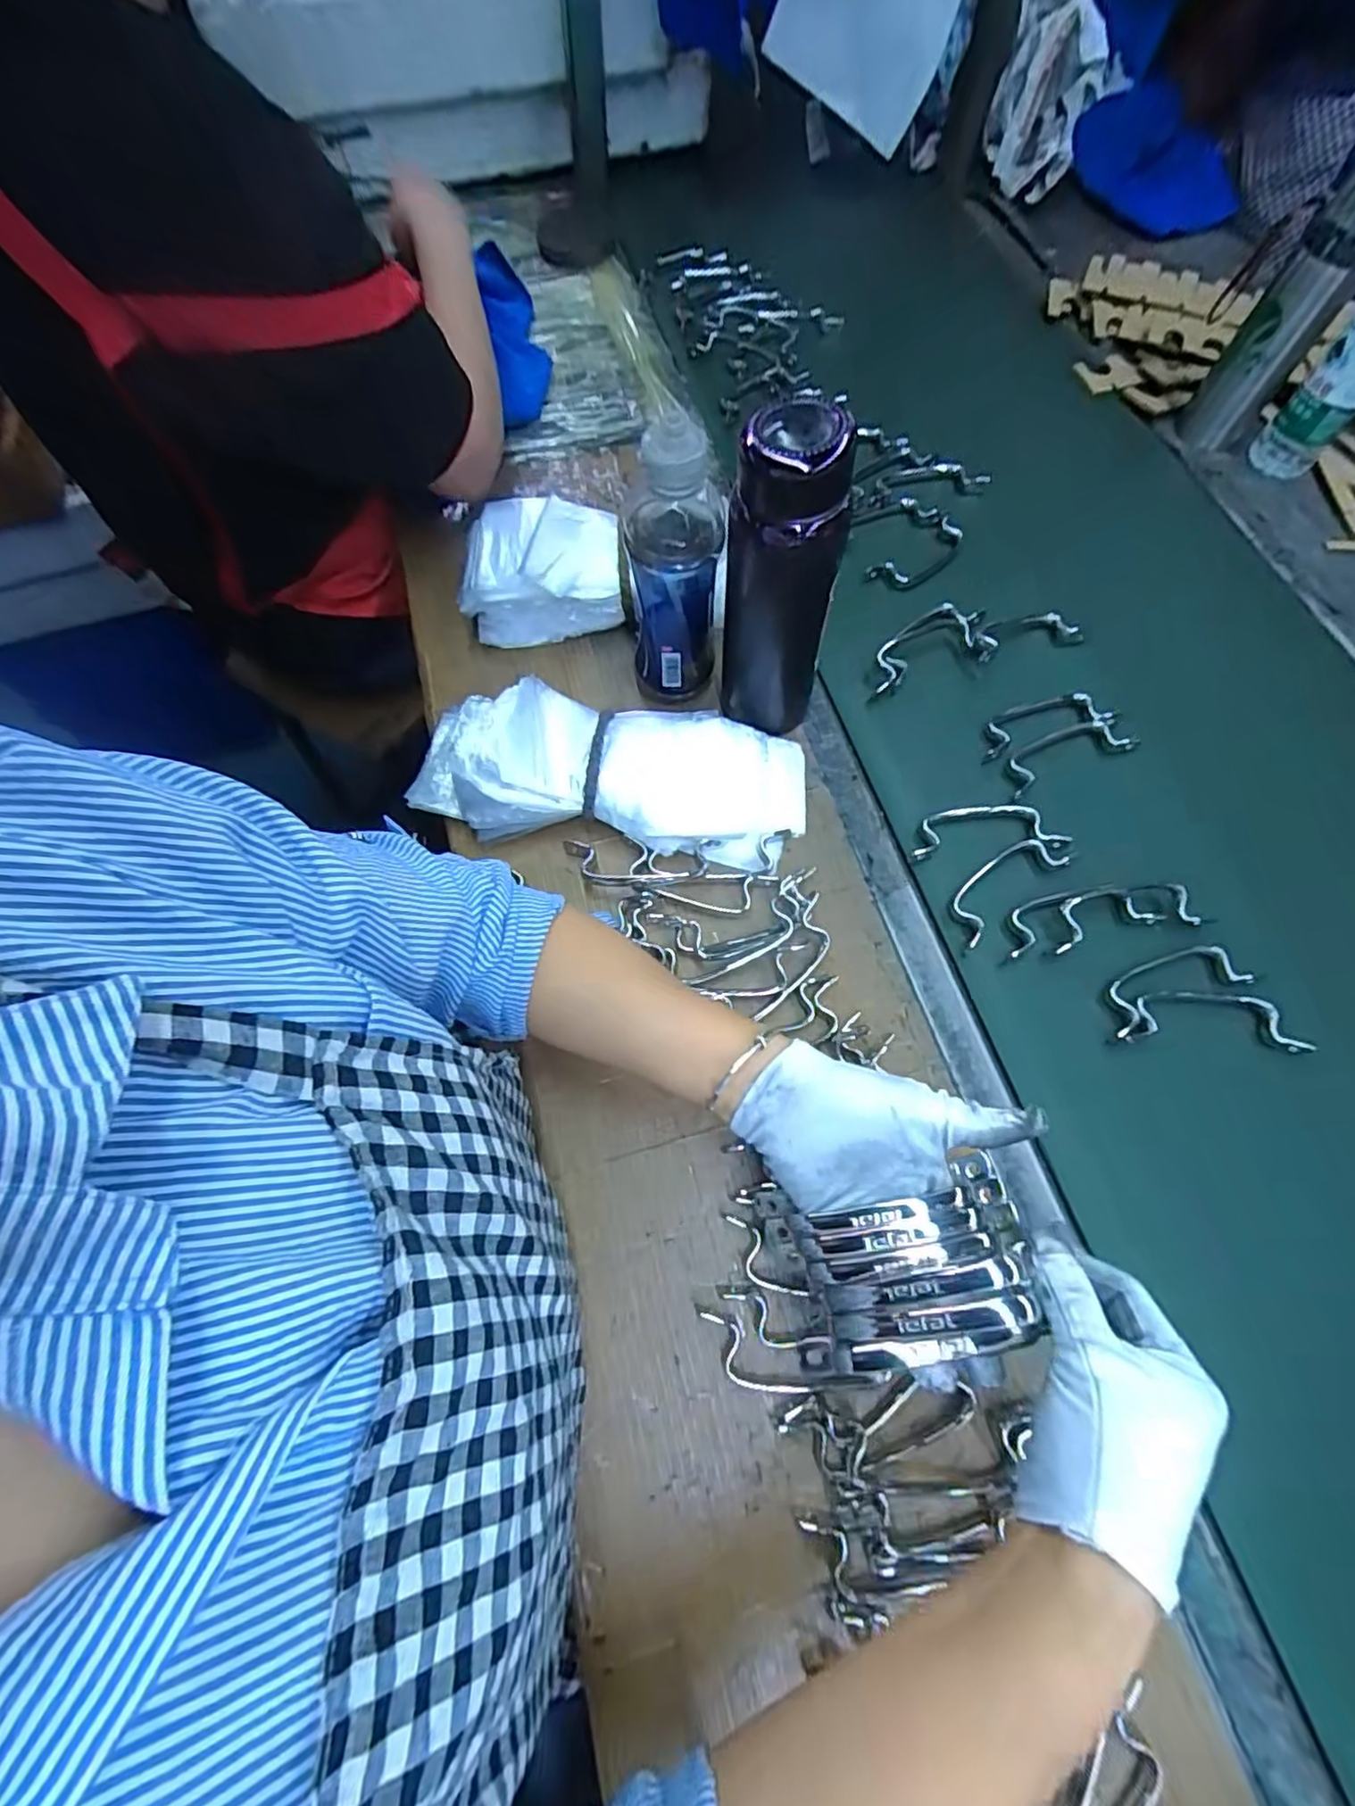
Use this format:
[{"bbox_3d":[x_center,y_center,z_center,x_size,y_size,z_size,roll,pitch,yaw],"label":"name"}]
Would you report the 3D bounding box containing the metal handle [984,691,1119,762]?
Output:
[{"bbox_3d":[0.318,-0.159,0.573,0.124,0.013,0.039,-16,68,-8],"label":"metal handle"}]

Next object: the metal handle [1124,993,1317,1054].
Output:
[{"bbox_3d":[0.384,0.084,0.473,0.129,0.014,0.038,5,67,1],"label":"metal handle"}]

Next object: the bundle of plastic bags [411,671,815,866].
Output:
[{"bbox_3d":[-0.055,-0.107,0.535,0.326,0.047,0.122,6,67,1],"label":"bundle of plastic bags"}]

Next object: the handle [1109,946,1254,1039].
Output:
[{"bbox_3d":[0.360,0.060,0.483,0.115,0.011,0.039,-20,69,-9],"label":"handle"}]

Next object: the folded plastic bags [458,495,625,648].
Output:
[{"bbox_3d":[-0.125,-0.305,0.603,0.141,0.086,0.095,-6,67,-4],"label":"folded plastic bags"}]

